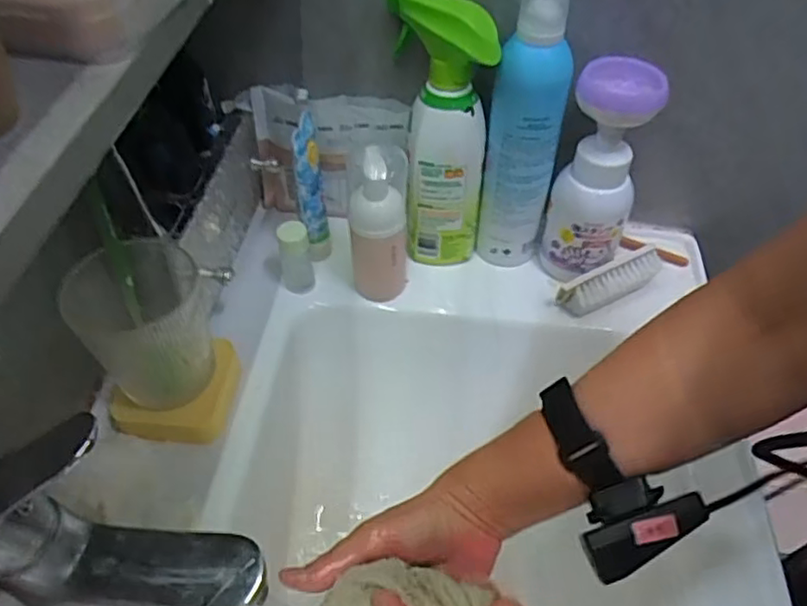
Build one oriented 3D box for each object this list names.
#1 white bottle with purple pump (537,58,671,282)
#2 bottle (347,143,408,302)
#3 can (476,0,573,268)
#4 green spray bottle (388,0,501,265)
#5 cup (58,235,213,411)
[{"bbox_3d":[0.159,-0.104,0.541,0.064,0.175,0.071,11,55,7],"label":"white bottle with purple pump"},{"bbox_3d":[-0.020,-0.061,0.546,0.049,0.162,0.039,0,54,-1],"label":"bottle"},{"bbox_3d":[0.098,-0.128,0.529,0.059,0.228,0.051,12,55,7],"label":"can"},{"bbox_3d":[0.030,-0.142,0.544,0.065,0.218,0.085,-9,55,-7],"label":"green spray bottle"},{"bbox_3d":[-0.181,0.008,0.466,0.079,0.099,0.092,-5,54,-5],"label":"cup"}]

